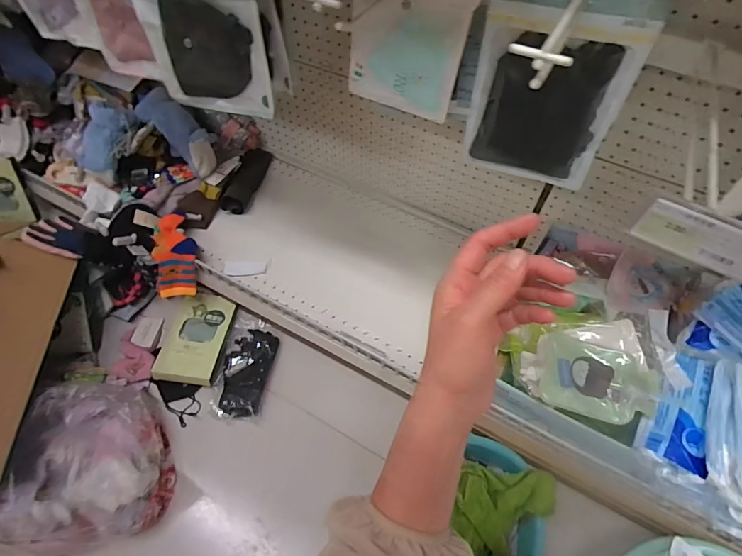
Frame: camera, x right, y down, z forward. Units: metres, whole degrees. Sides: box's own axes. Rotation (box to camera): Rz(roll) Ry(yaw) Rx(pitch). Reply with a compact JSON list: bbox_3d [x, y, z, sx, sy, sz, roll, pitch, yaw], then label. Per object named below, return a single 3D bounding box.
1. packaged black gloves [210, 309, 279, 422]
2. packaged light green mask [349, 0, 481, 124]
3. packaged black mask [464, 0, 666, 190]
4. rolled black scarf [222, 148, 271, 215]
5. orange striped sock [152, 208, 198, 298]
[{"bbox_3d":[-0.265,0.184,0.929,0.119,0.030,0.246,2,56,1],"label":"packaged black gloves"},{"bbox_3d":[0.044,-0.295,0.541,0.147,0.166,0.019,22,54,10],"label":"packaged light green mask"},{"bbox_3d":[0.220,-0.224,0.544,0.174,0.222,0.027,17,57,13],"label":"packaged black mask"},{"bbox_3d":[-0.308,-0.255,1.062,0.064,0.052,0.219,7,57,4],"label":"rolled black scarf"},{"bbox_3d":[-0.414,-0.055,0.895,0.086,0.067,0.187,-7,89,-6],"label":"orange striped sock"}]

